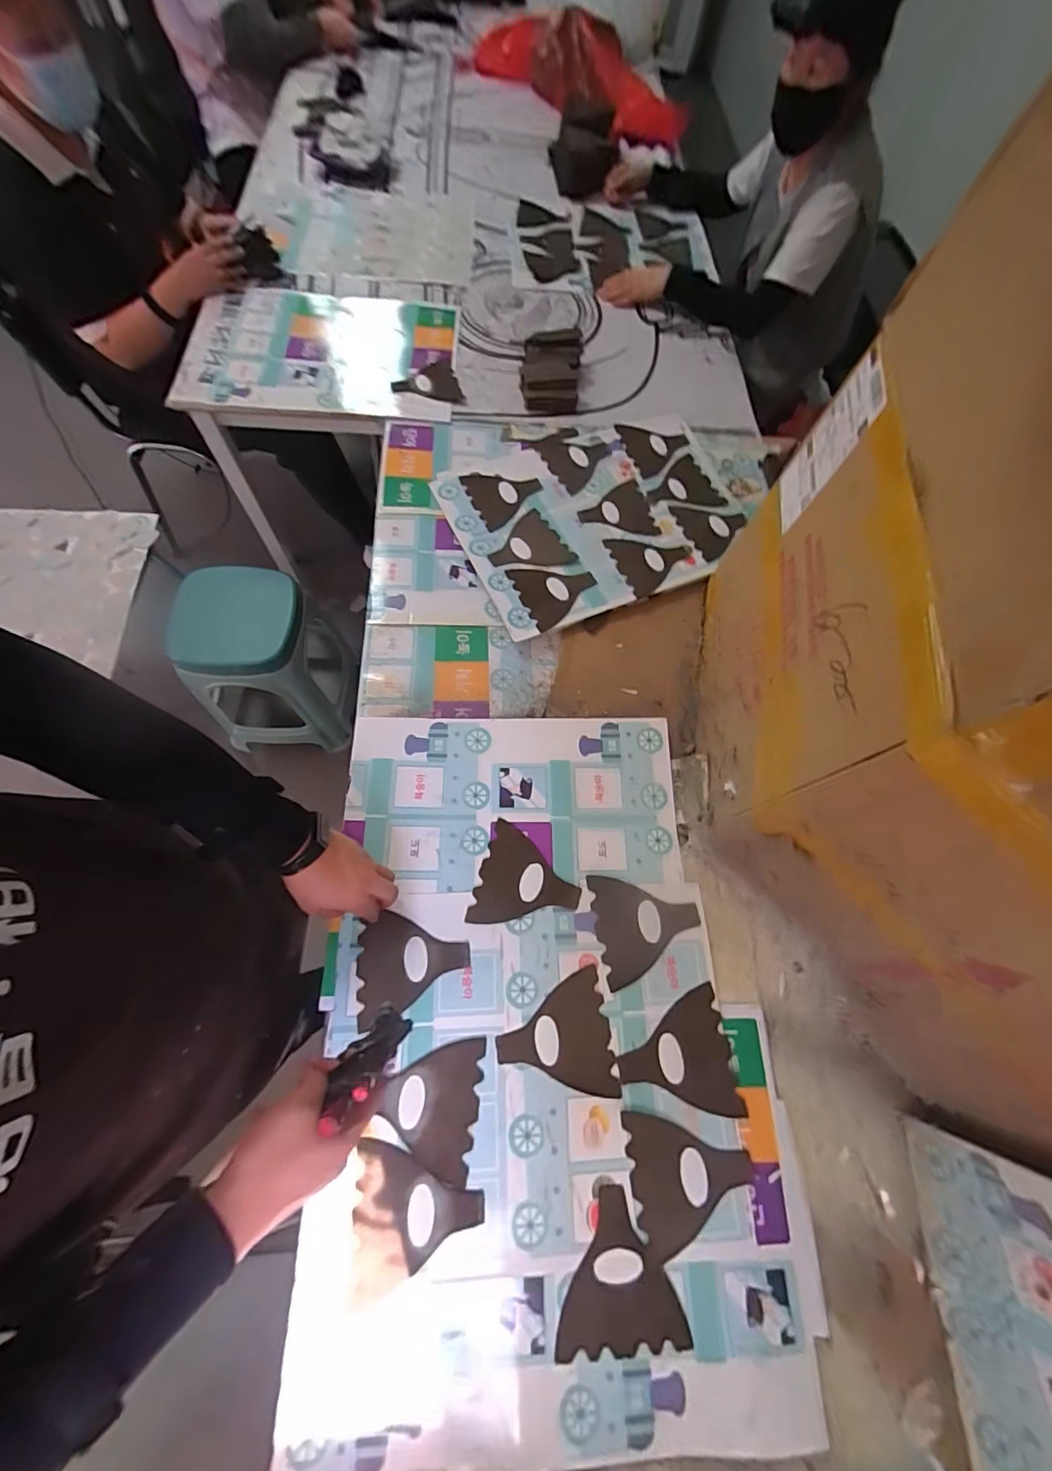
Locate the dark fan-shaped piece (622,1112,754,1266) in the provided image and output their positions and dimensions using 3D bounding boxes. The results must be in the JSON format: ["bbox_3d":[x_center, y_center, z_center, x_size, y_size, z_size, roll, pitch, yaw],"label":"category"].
[{"bbox_3d":[0.181,0.484,0.533,0.131,0.004,0.122,-4,68,-2],"label":"dark fan-shaped piece"}]

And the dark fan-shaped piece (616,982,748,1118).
[{"bbox_3d":[0.175,0.379,0.571,0.131,0.005,0.127,-9,69,-7],"label":"dark fan-shaped piece"}]

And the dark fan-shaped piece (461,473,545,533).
[{"bbox_3d":[-0.034,-0.442,0.900,0.138,0.010,0.141,-22,71,-12],"label":"dark fan-shaped piece"}]

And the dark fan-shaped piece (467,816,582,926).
[{"bbox_3d":[0.004,0.193,0.639,0.129,0.004,0.127,16,68,3],"label":"dark fan-shaped piece"}]

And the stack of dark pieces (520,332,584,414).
[{"bbox_3d":[0.051,-0.739,0.990,0.117,0.049,0.199,6,68,-1],"label":"stack of dark pieces"}]

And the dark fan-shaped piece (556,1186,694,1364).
[{"bbox_3d":[0.095,0.550,0.503,0.124,0.004,0.128,1,68,-3],"label":"dark fan-shaped piece"}]

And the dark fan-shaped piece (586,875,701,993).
[{"bbox_3d":[0.154,0.241,0.625,0.131,0.005,0.128,-7,65,-3],"label":"dark fan-shaped piece"}]

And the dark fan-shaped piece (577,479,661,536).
[{"bbox_3d":[0.164,-0.409,0.897,0.132,0.009,0.124,-13,69,-9],"label":"dark fan-shaped piece"}]

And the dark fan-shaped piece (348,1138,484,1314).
[{"bbox_3d":[-0.112,0.498,0.509,0.129,0.010,0.124,-1,63,-7],"label":"dark fan-shaped piece"}]

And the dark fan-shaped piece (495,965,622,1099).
[{"bbox_3d":[0.034,0.356,0.576,0.131,0.004,0.127,-5,68,-5],"label":"dark fan-shaped piece"}]

